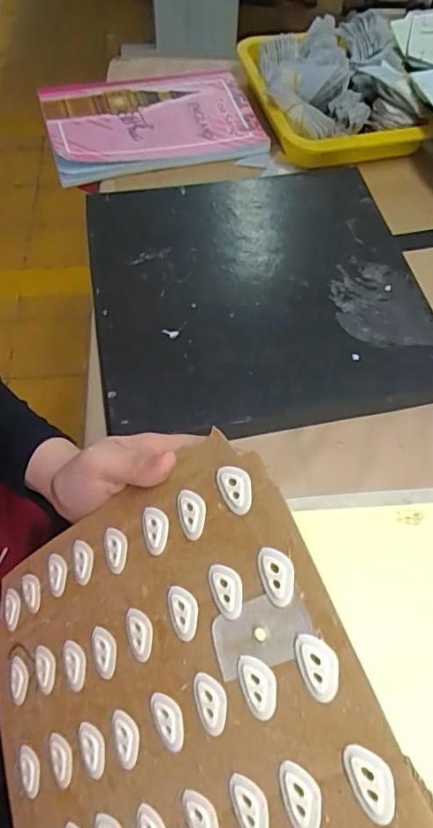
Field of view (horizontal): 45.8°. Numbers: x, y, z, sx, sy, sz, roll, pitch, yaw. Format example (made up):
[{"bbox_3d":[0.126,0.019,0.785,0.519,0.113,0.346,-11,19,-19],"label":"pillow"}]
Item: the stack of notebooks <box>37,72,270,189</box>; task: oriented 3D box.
[{"bbox_3d":[-0.079,-0.357,0.620,0.244,0.023,0.173,-17,62,-11],"label":"stack of notebooks"}]

